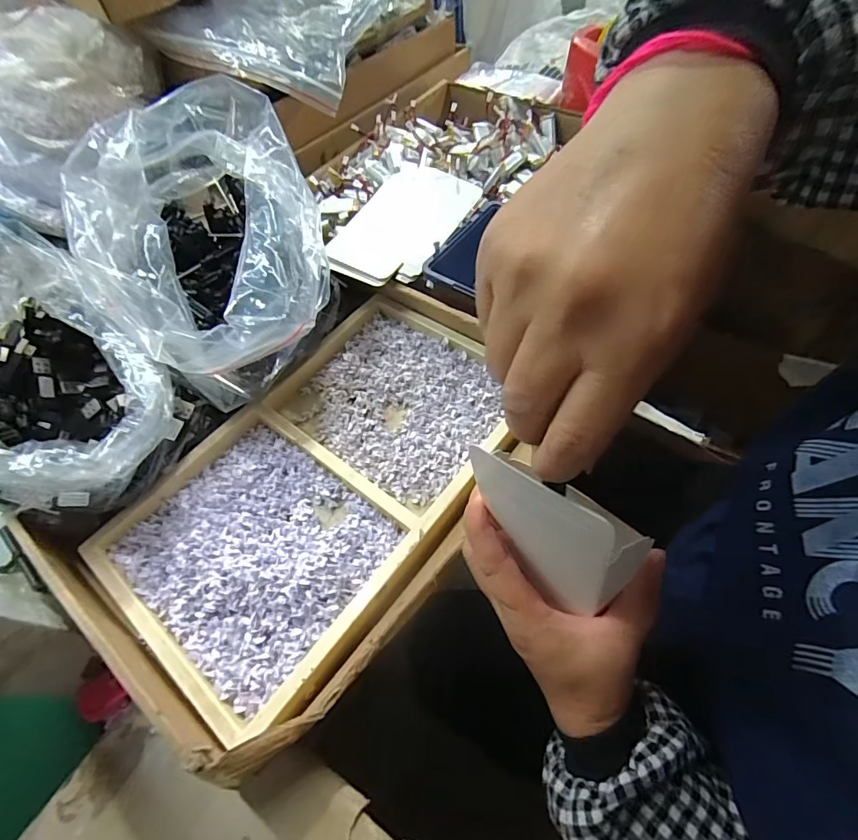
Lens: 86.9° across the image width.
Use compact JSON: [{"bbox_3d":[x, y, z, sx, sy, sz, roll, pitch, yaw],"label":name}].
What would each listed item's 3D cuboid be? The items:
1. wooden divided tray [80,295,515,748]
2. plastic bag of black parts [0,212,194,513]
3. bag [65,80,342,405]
[{"bbox_3d":[-0.077,0.031,0.350,0.187,0.030,0.314,32,66,24],"label":"wooden divided tray"},{"bbox_3d":[-0.282,-0.025,0.327,0.142,0.140,0.205,-37,62,-16],"label":"plastic bag of black parts"},{"bbox_3d":[-0.172,-0.135,0.373,0.170,0.157,0.216,-19,57,-6],"label":"bag"}]

